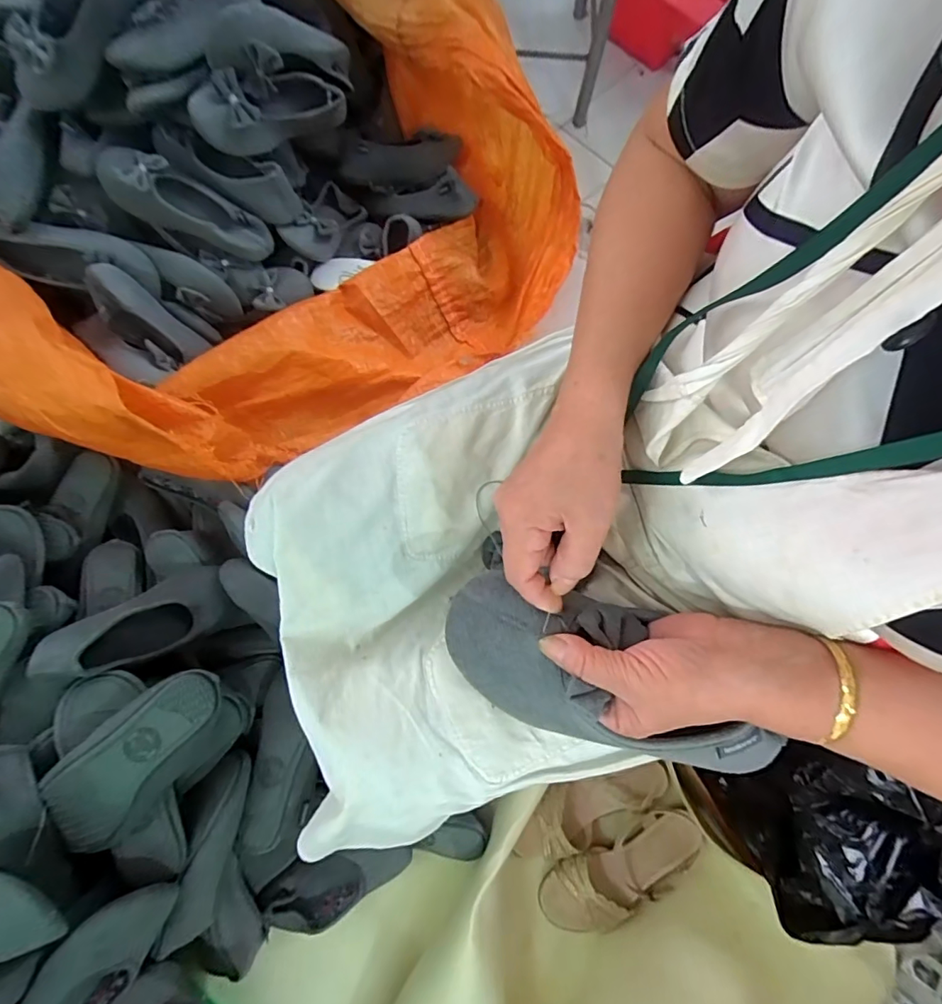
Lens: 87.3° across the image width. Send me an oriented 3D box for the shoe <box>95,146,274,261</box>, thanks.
[{"bbox_3d":[-0.442,-0.467,0.778,0.250,0.050,0.086,20,76,-24],"label":"shoe"}]

